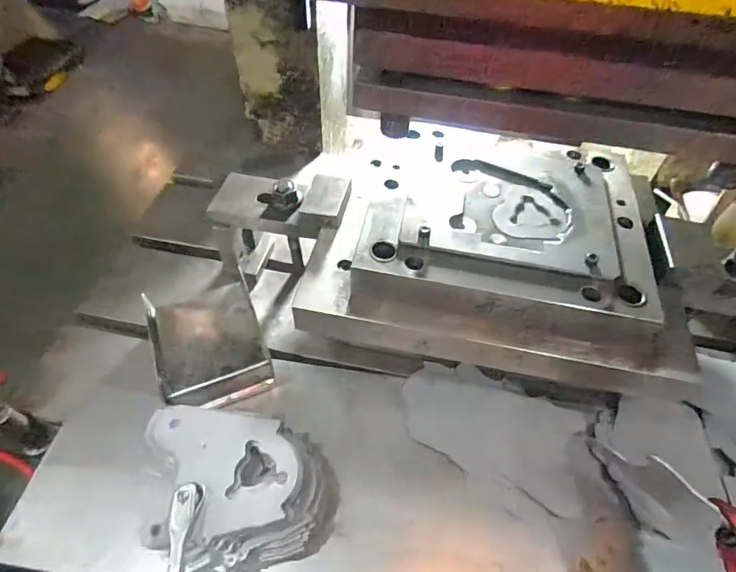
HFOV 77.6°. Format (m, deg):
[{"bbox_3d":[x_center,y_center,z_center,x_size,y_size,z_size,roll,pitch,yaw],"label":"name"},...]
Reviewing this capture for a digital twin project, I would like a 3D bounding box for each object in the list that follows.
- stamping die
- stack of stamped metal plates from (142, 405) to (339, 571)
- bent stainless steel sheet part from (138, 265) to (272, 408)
[{"bbox_3d":[0.158,-0.073,0.573,0.418,0.082,0.354,10,52,5],"label":"stamping die"},{"bbox_3d":[-0.129,0.211,0.466,0.189,0.122,0.135,3,52,0],"label":"stack of stamped metal plates"},{"bbox_3d":[-0.206,0.077,0.601,0.135,0.059,0.178,-16,55,-14],"label":"bent stainless steel sheet part"}]

